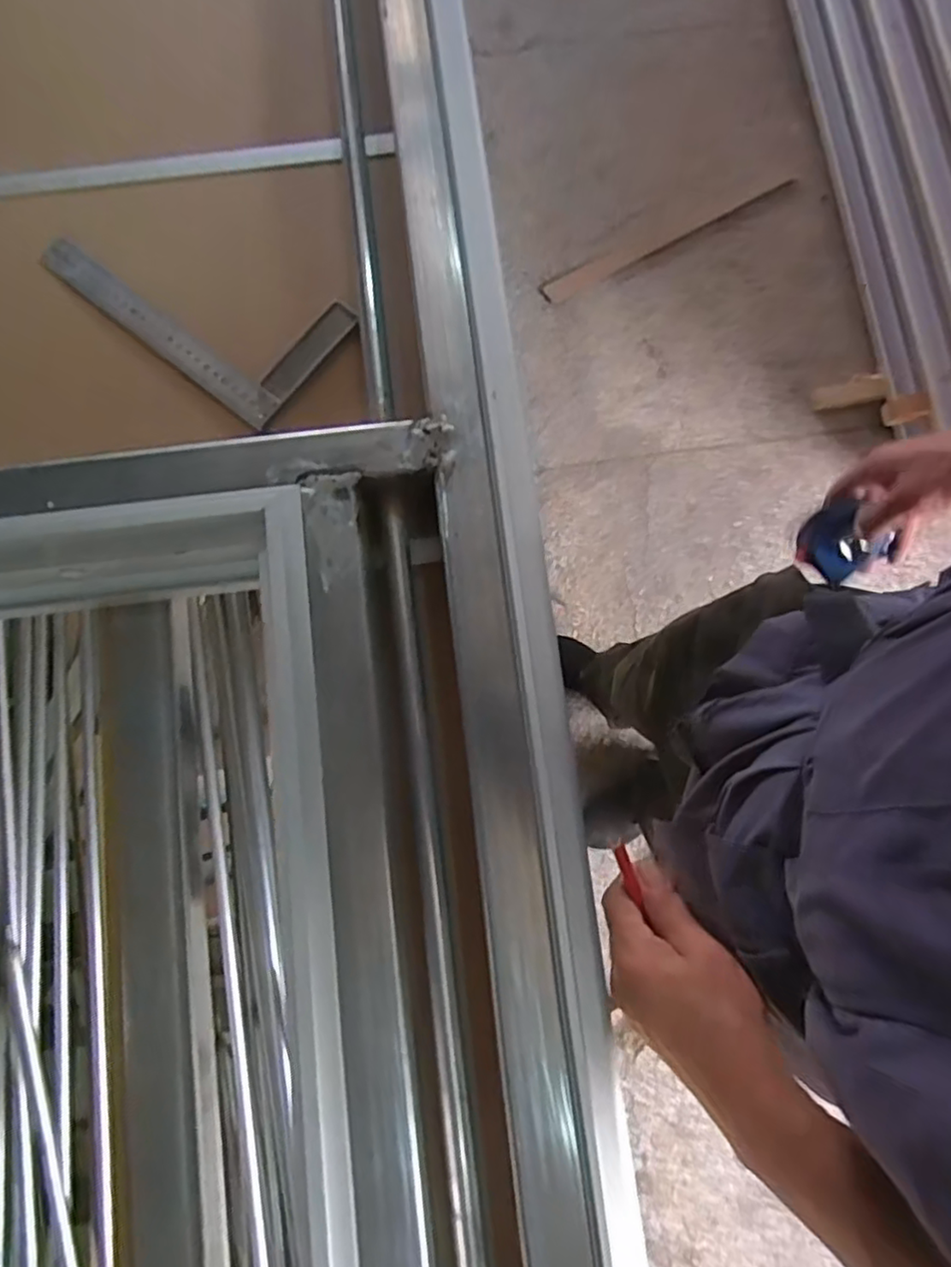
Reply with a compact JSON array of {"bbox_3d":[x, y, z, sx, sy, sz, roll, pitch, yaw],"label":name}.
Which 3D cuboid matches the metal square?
[{"bbox_3d":[-0.223,-0.274,0.515,0.241,0.016,0.117,37,82,7],"label":"metal square"}]

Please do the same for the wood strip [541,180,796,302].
[{"bbox_3d":[0.470,-0.967,1.571,0.677,0.017,0.056,-26,81,-5],"label":"wood strip"}]

